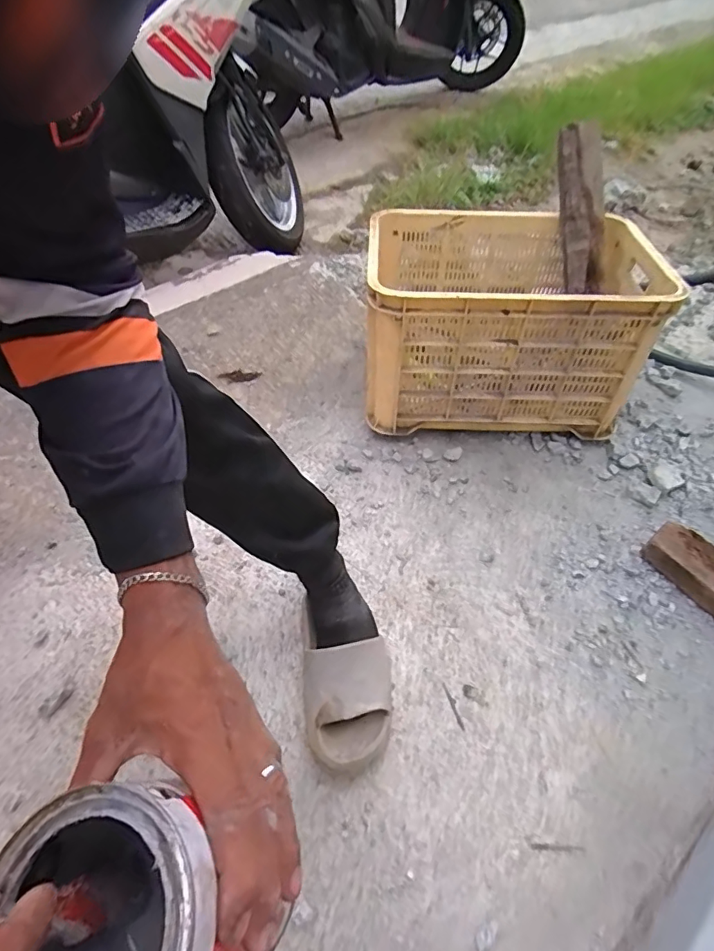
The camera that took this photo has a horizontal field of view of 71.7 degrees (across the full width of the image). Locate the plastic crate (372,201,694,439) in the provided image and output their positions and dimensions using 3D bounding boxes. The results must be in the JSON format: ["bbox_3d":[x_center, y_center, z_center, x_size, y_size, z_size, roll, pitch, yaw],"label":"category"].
[{"bbox_3d":[0.283,-0.327,1.005,0.518,0.317,0.416,4,54,0],"label":"plastic crate"}]

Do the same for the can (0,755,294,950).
[{"bbox_3d":[-0.111,0.215,0.244,0.092,0.116,0.101,-1,51,1],"label":"can"}]

